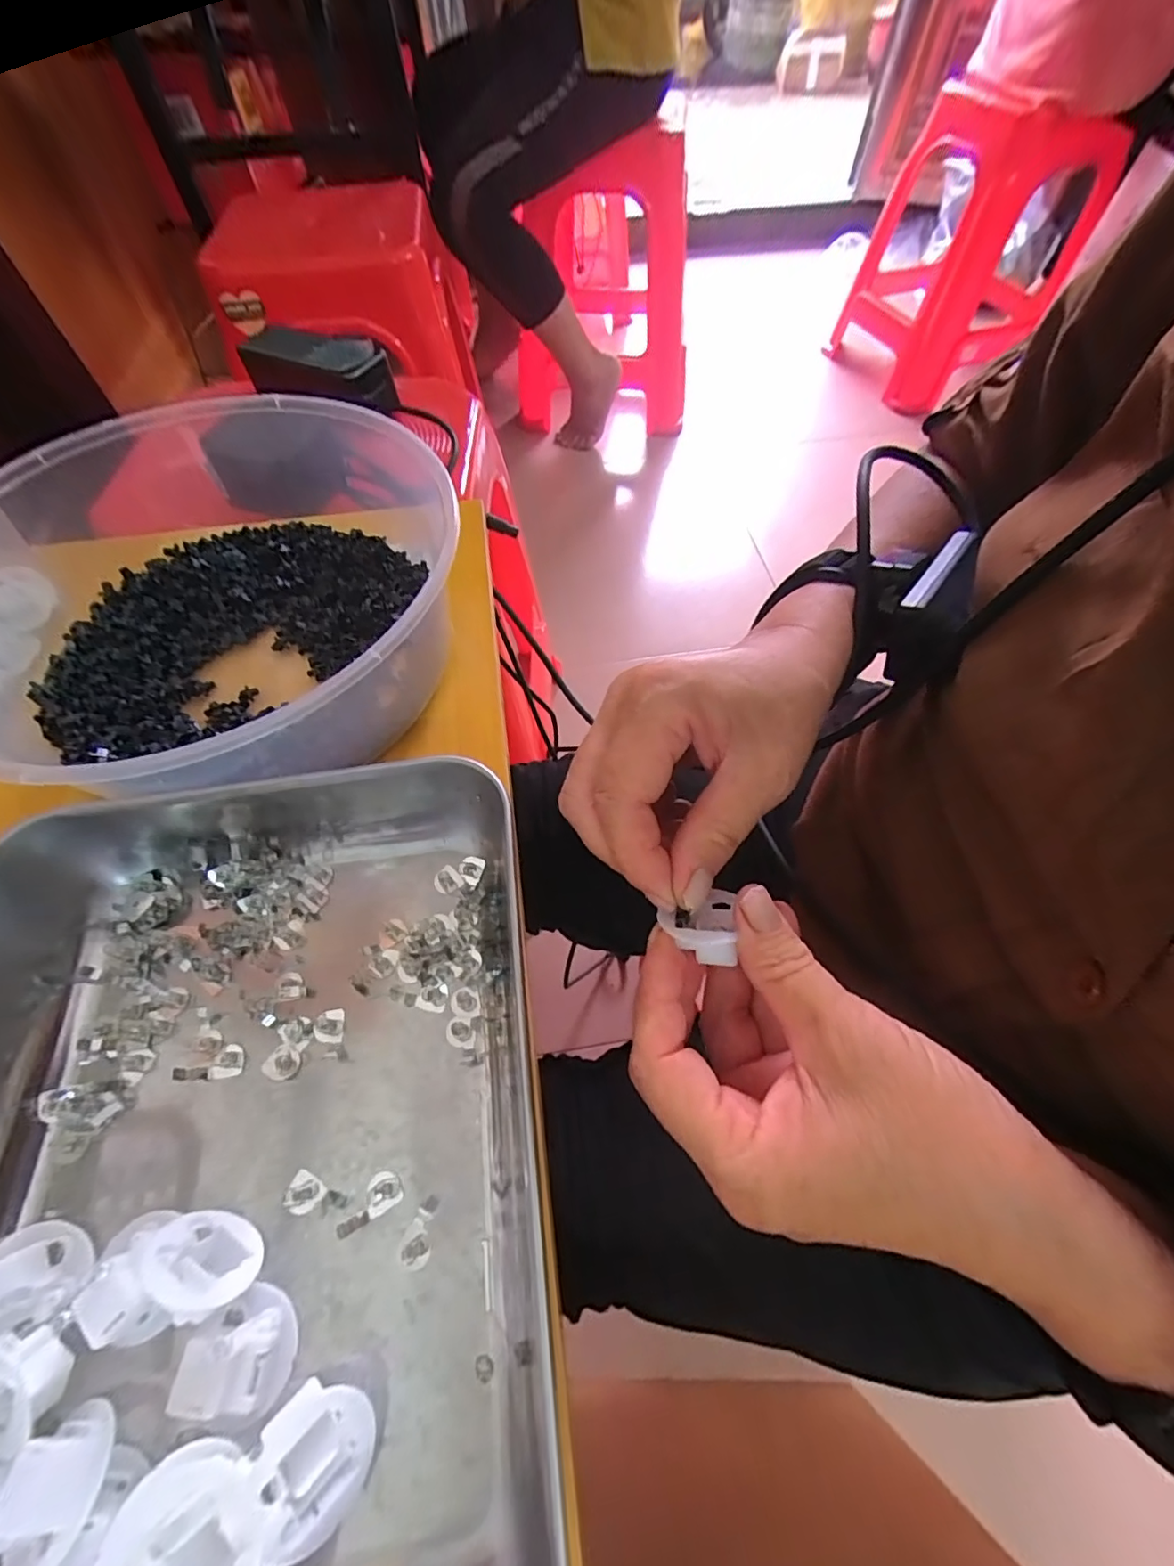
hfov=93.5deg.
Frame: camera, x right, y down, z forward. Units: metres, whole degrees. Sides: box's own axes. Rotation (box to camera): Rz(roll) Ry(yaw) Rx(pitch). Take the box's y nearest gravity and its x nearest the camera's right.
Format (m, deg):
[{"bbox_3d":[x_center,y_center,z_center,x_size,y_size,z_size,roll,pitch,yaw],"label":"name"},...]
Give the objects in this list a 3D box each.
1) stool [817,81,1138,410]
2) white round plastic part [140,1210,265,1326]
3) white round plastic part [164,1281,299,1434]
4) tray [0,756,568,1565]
[{"bbox_3d":[0.826,-1.164,1.206,0.355,0.455,0.355,-19,61,-9],"label":"stool"},{"bbox_3d":[-0.120,0.151,0.173,0.031,0.026,0.011,26,103,24],"label":"white round plastic part"},{"bbox_3d":[-0.103,0.171,0.165,0.026,0.016,0.027,0,60,1],"label":"white round plastic part"},{"bbox_3d":[-0.127,0.120,0.180,0.213,0.050,0.253,-7,60,-3],"label":"tray"}]

